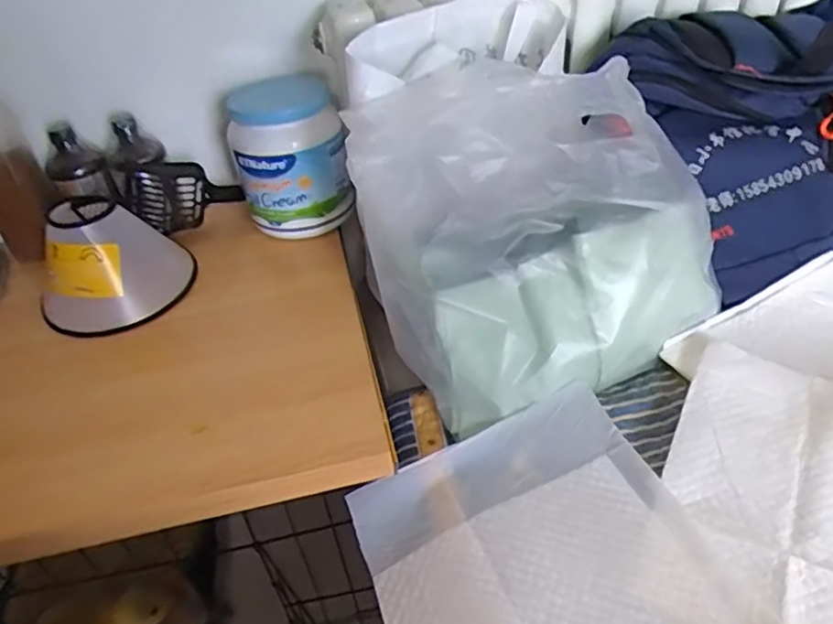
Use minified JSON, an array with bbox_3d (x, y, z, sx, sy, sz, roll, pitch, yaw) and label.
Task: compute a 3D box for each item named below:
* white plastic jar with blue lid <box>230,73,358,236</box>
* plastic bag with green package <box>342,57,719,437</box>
[{"bbox_3d":[-0.163,-0.201,0.798,0.125,0.154,0.131,-15,40,-11],"label":"white plastic jar with blue lid"},{"bbox_3d":[0.106,-0.104,0.638,0.313,0.279,0.269,-26,43,-23],"label":"plastic bag with green package"}]

